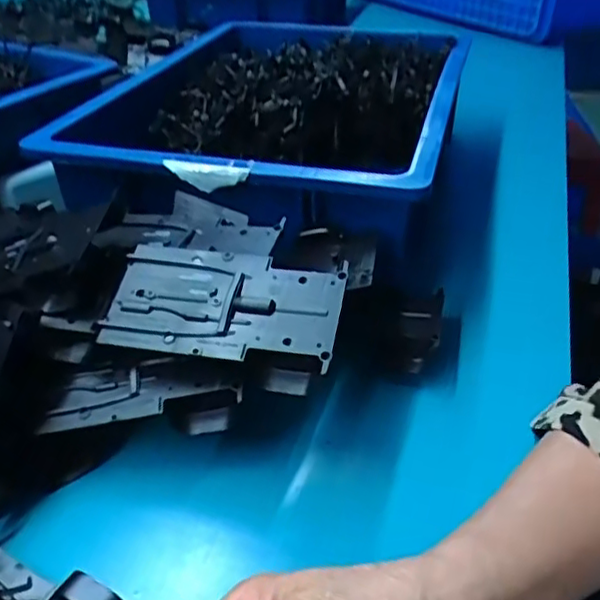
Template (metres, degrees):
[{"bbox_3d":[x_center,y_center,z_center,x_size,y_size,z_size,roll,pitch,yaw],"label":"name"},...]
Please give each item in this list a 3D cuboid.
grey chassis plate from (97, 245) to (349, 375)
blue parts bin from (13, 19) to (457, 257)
[{"bbox_3d":[-0.042,0.001,0.355,0.128,0.004,0.067,7,58,13],"label":"grey chassis plate"},{"bbox_3d":[-0.007,-0.178,0.634,0.291,0.101,0.428,11,38,11],"label":"blue parts bin"}]

